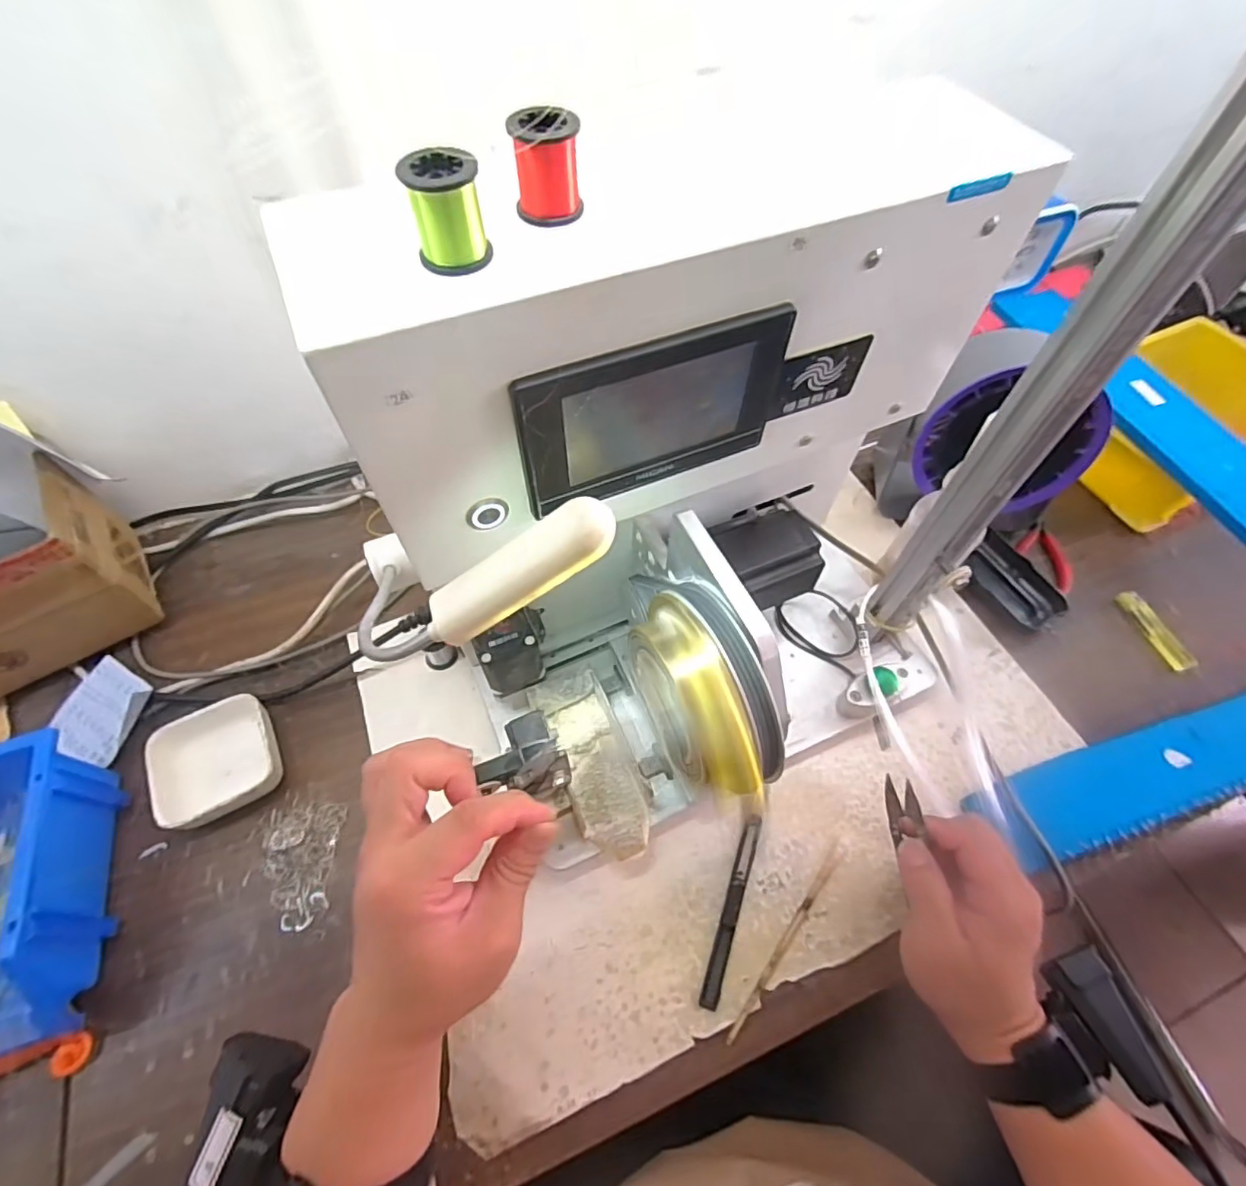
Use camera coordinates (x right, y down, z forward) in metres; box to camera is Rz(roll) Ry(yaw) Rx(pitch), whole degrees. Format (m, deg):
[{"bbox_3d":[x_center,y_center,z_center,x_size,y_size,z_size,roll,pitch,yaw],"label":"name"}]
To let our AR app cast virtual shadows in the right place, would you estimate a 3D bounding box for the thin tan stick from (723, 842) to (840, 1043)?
[{"bbox_3d":[0.115,0.235,0.406,0.007,0.007,0.150,34,64,18],"label":"thin tan stick"}]

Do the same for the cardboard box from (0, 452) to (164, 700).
[{"bbox_3d":[-0.511,0.012,0.470,0.208,0.133,0.113,-33,64,-19],"label":"cardboard box"}]

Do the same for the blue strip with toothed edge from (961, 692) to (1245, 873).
[{"bbox_3d":[0.430,0.134,0.464,0.334,0.026,0.061,-16,60,-10],"label":"blue strip with toothed edge"}]

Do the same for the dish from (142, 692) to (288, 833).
[{"bbox_3d":[-0.311,0.127,0.453,0.083,0.030,0.091,-23,61,-14],"label":"dish"}]

